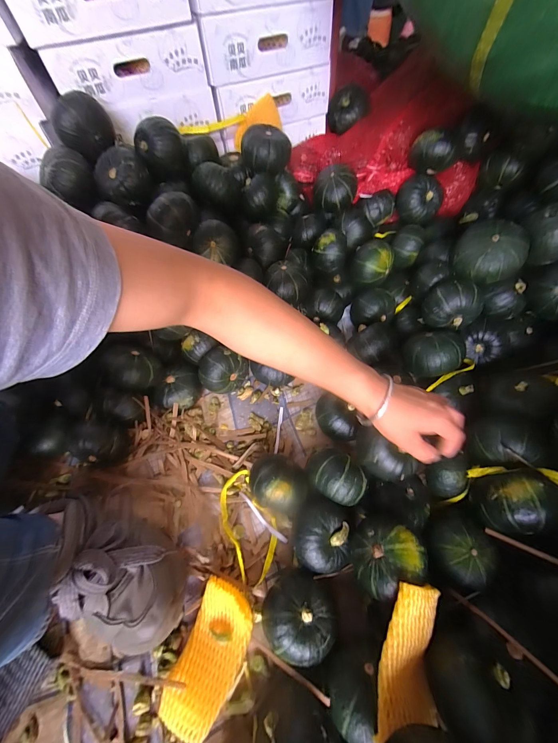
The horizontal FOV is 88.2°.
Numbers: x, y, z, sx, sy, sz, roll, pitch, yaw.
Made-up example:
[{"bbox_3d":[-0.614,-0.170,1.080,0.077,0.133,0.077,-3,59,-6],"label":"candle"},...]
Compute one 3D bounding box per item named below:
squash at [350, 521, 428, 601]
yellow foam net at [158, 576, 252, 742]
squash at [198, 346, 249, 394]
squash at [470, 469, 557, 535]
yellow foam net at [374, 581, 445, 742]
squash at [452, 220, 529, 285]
[{"bbox_3d":[0.125,0.217,0.345,0.078,0.055,0.068,-26,61,-13],"label":"squash"},{"bbox_3d":[-0.080,0.341,0.348,0.076,0.043,0.140,17,61,12],"label":"yellow foam net"},{"bbox_3d":[-0.106,-0.001,0.527,0.069,0.072,0.082,31,65,19],"label":"squash"},{"bbox_3d":[0.303,0.165,0.363,0.084,0.072,0.073,-7,59,-1],"label":"squash"},{"bbox_3d":[0.133,0.288,0.288,0.058,0.031,0.129,15,74,11],"label":"yellow foam net"},{"bbox_3d":[0.352,-0.197,0.485,0.099,0.075,0.078,36,67,21],"label":"squash"}]

